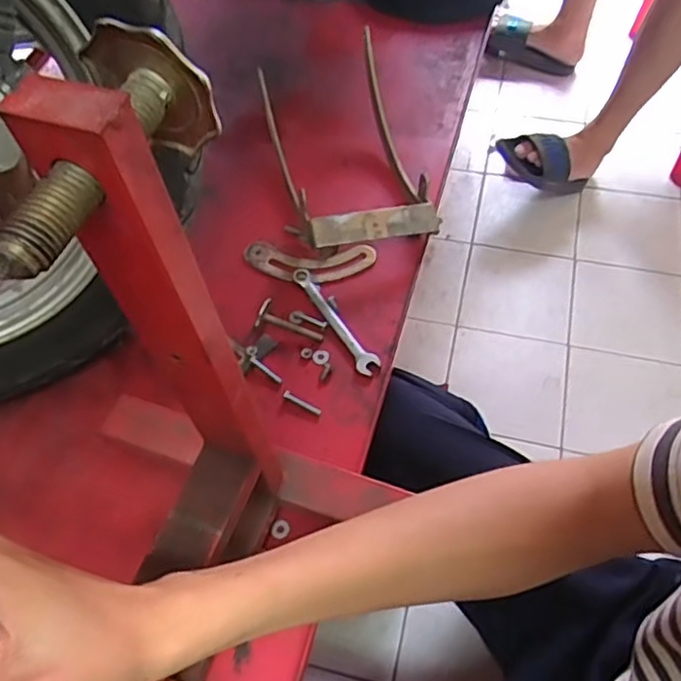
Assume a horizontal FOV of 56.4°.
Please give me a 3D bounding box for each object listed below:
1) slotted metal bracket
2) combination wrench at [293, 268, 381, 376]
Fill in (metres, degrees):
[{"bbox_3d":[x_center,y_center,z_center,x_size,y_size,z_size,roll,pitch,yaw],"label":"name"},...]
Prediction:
[{"bbox_3d":[-0.034,-0.079,0.644,0.131,0.008,0.048,6,57,9],"label":"slotted metal bracket"},{"bbox_3d":[-0.007,-0.022,0.601,0.020,0.006,0.138,-30,61,-14],"label":"combination wrench"}]

